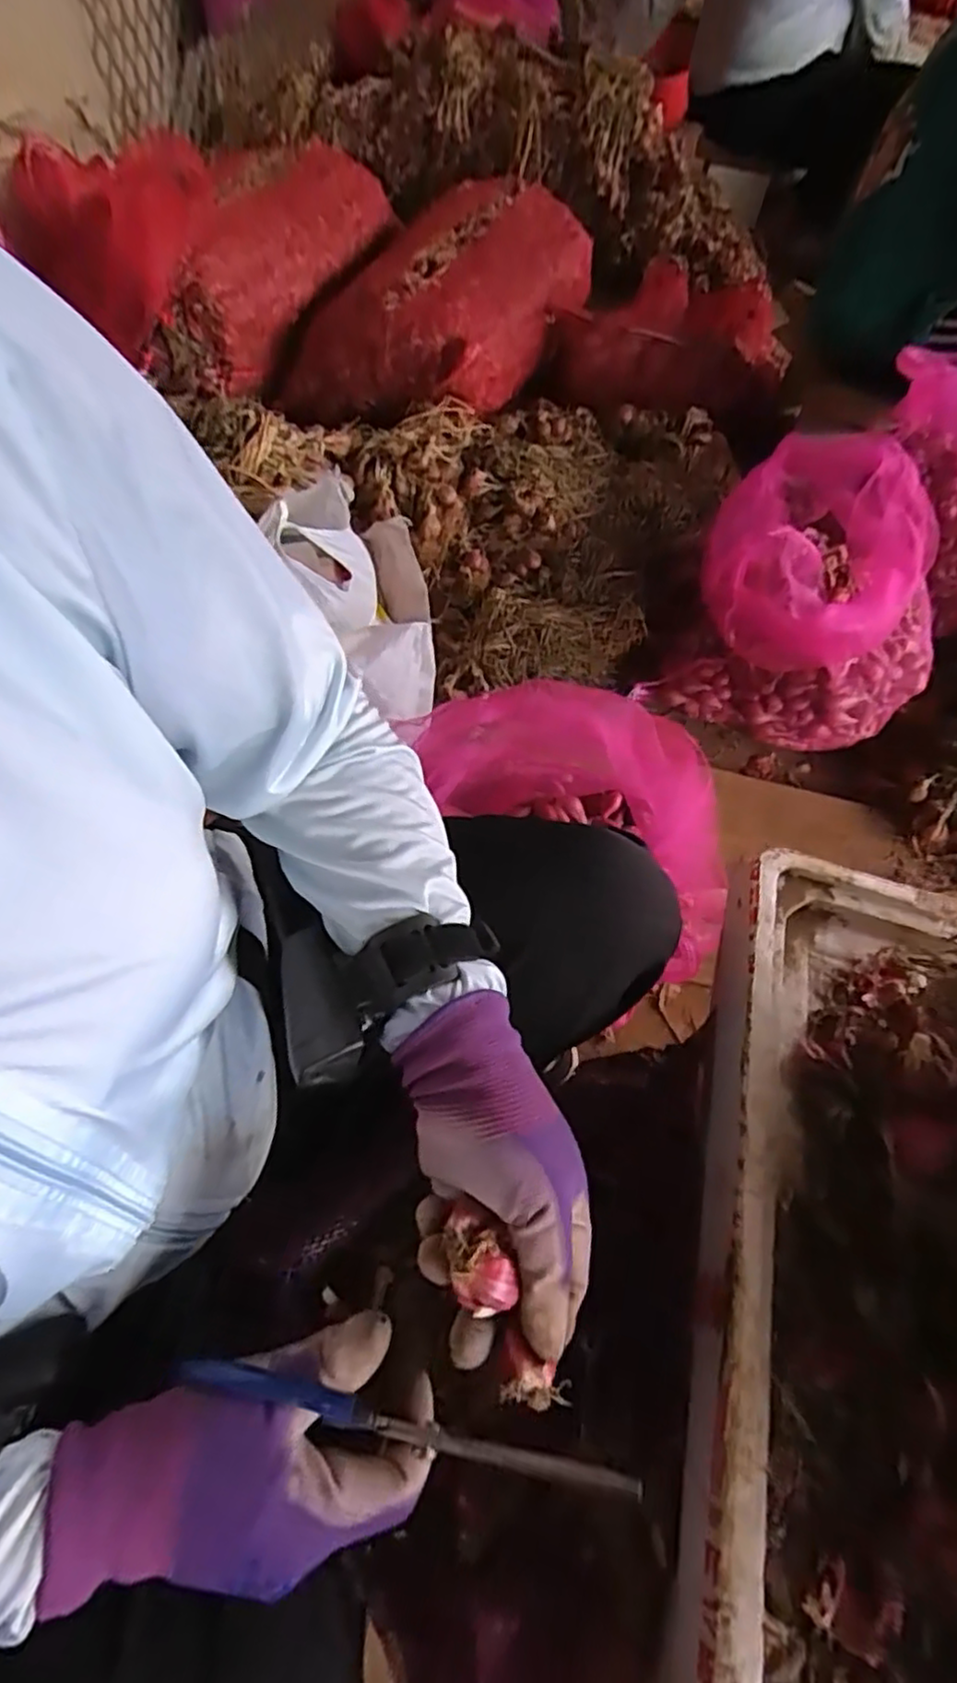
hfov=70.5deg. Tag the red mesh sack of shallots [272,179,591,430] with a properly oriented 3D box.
[{"bbox_3d":[-0.058,-1.067,1.334,0.413,0.222,0.672,23,61,8],"label":"red mesh sack of shallots"}]

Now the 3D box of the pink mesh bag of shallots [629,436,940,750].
[{"bbox_3d":[0.511,-0.367,1.038,0.355,0.296,0.316,24,61,8],"label":"pink mesh bag of shallots"}]

